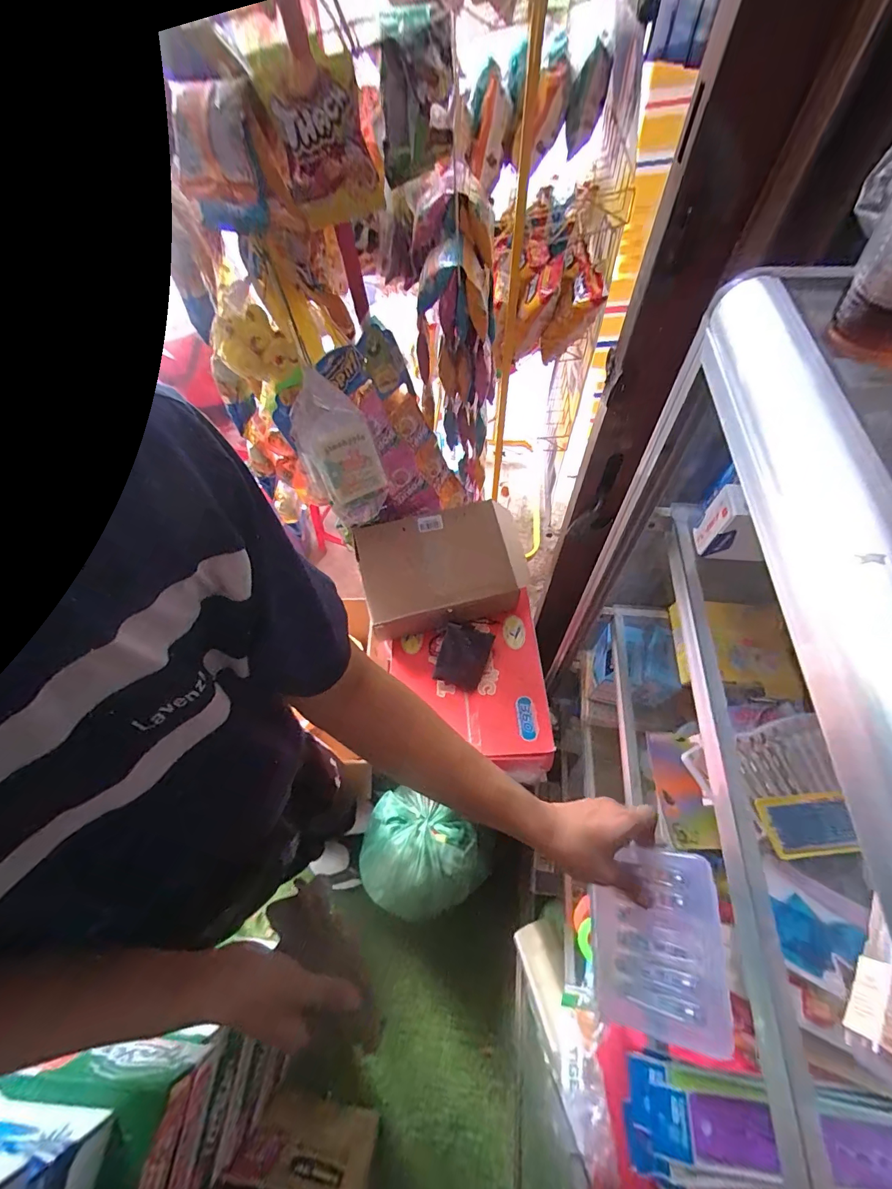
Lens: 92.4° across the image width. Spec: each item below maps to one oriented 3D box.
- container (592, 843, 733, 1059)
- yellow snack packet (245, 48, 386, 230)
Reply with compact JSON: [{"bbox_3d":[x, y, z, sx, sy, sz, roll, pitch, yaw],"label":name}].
[{"bbox_3d":[0.196,0.329,0.412,0.118,0.029,0.142,-16,49,38],"label":"container"},{"bbox_3d":[-0.123,-0.454,0.435,0.096,0.124,0.042,-5,61,1],"label":"yellow snack packet"}]

